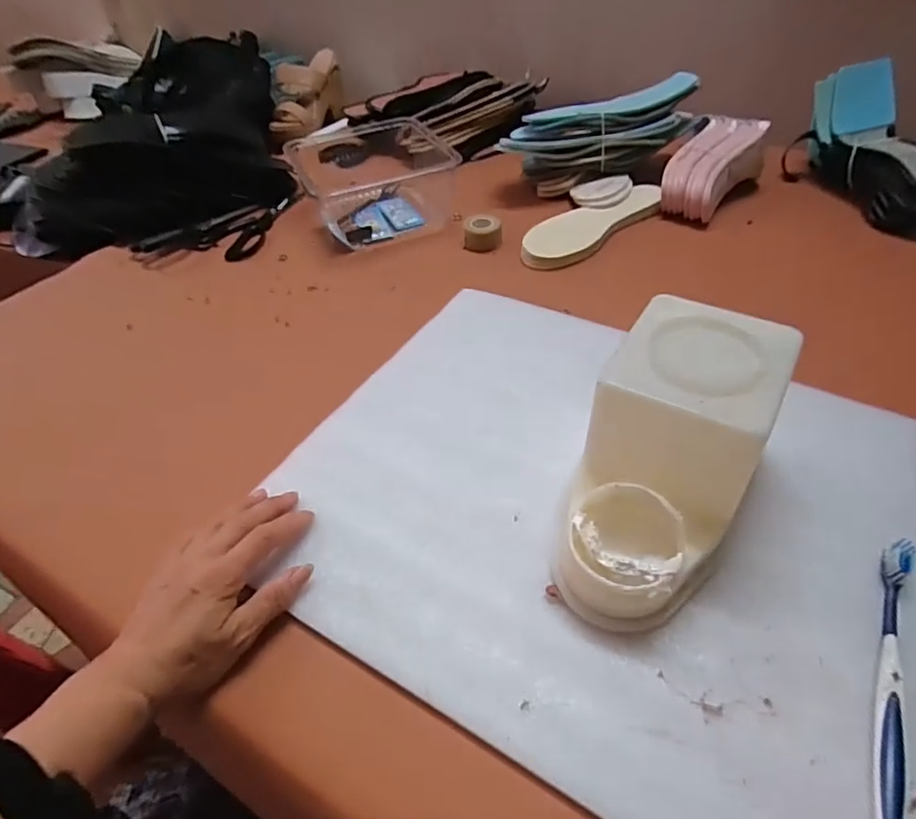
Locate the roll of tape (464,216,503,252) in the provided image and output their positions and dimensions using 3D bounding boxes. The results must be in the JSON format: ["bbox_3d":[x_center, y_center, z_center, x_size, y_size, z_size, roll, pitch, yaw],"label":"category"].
[{"bbox_3d":[0.031,-0.221,0.709,0.047,0.027,0.046,-2,44,1],"label":"roll of tape"}]

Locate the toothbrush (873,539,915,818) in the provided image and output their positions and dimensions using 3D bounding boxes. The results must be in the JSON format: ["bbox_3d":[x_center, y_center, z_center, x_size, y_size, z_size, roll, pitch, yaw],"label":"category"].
[{"bbox_3d":[0.244,0.151,0.313,0.016,0.019,0.193,19,48,21],"label":"toothbrush"}]

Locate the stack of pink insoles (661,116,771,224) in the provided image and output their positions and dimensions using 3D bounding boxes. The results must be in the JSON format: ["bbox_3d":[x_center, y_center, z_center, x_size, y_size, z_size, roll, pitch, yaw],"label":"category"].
[{"bbox_3d":[0.336,-0.321,0.743,0.087,0.050,0.181,34,73,32],"label":"stack of pink insoles"}]

